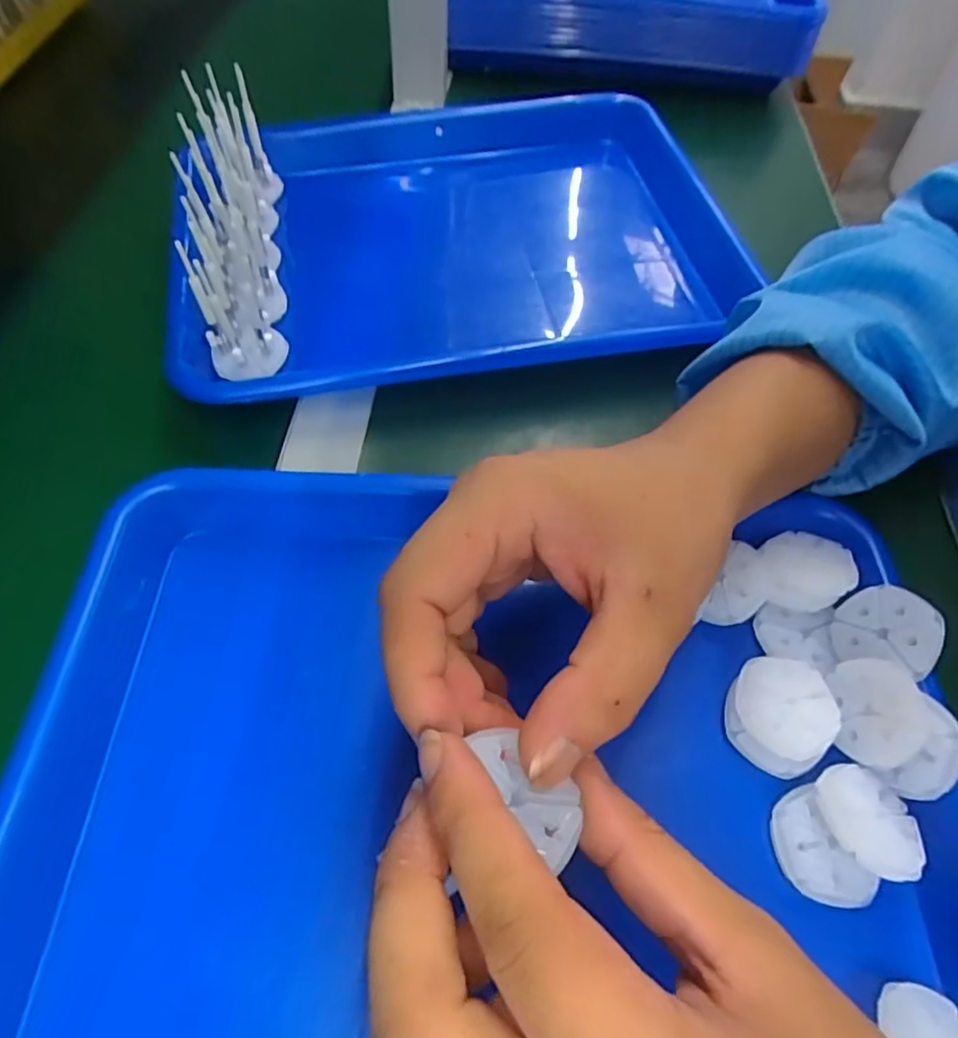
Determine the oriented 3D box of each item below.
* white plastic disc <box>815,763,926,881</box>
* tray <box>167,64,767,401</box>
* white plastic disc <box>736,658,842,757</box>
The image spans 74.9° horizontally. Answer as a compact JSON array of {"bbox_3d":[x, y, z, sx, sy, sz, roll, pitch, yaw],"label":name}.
[{"bbox_3d":[0.138,0.106,0.222,0.032,0.011,0.036,-32,65,-21],"label":"white plastic disc"},{"bbox_3d":[-0.004,-0.185,0.382,0.332,0.072,0.260,-5,58,-6],"label":"tray"},{"bbox_3d":[0.119,0.072,0.240,0.037,0.008,0.035,7,58,2],"label":"white plastic disc"}]

